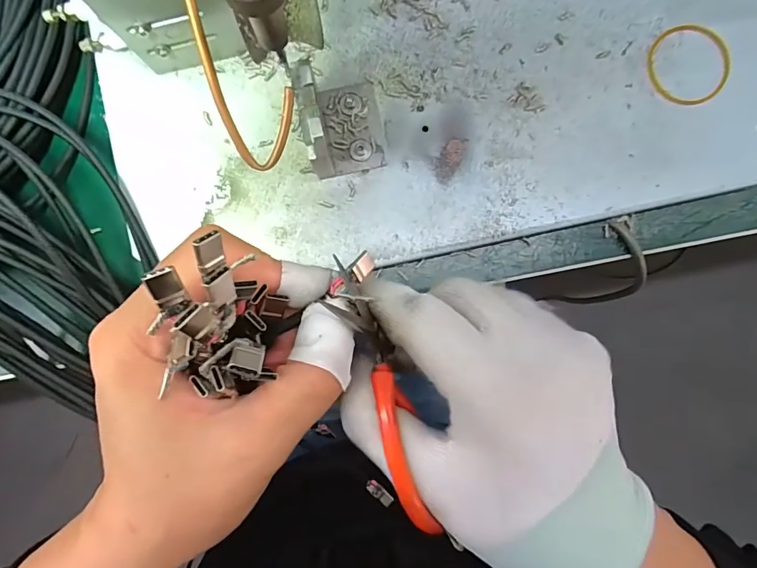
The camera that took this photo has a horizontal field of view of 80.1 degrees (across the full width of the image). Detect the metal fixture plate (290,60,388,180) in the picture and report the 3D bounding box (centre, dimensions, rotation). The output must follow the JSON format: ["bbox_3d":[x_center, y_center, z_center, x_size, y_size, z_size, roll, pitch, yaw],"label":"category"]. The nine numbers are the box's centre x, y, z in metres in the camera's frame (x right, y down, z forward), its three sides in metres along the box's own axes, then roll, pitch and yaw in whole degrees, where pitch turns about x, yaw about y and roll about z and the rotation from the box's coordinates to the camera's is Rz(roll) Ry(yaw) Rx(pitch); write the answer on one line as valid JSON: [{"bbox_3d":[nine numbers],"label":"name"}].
[{"bbox_3d":[-0.019,-0.086,0.238,0.042,0.044,0.055,-10,90,0],"label":"metal fixture plate"}]

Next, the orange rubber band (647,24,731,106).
[{"bbox_3d":[0.179,-0.127,0.259,0.045,0.004,0.046,0,90,0],"label":"orange rubber band"}]

